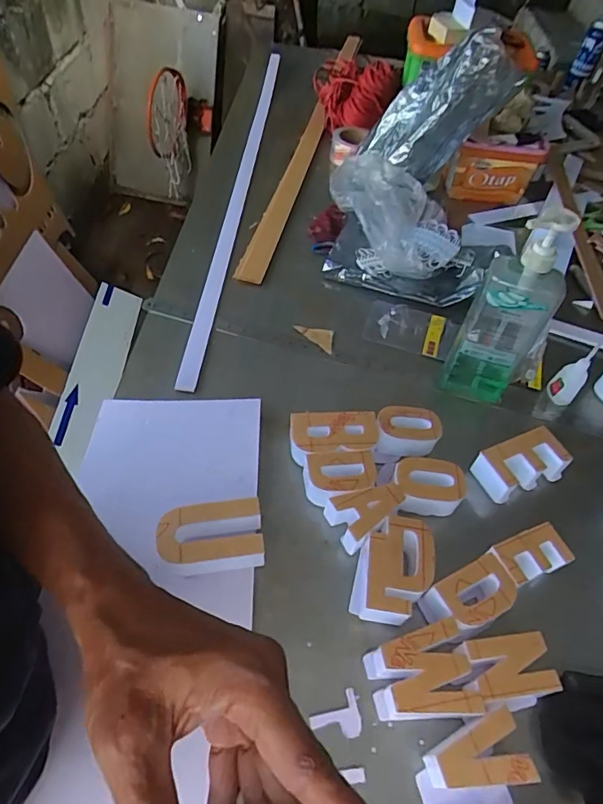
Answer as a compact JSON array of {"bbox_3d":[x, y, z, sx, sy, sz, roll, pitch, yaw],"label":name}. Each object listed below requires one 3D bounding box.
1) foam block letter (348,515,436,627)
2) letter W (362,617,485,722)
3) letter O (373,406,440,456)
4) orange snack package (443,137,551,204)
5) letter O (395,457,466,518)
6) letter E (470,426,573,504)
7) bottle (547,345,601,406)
[{"bbox_3d":[0.105,0.188,0.549,0.085,0.048,0.116,14,52,5],"label":"foam block letter"},{"bbox_3d":[0.116,0.270,0.489,0.090,0.045,0.079,-7,53,-10],"label":"letter W"},{"bbox_3d":[0.139,0.043,0.664,0.085,0.049,0.060,12,53,1],"label":"letter O"},{"bbox_3d":[0.403,-0.484,1.048,0.187,0.123,0.028,0,53,-8],"label":"orange snack package"},{"bbox_3d":[0.155,0.108,0.618,0.086,0.047,0.063,4,53,-5],"label":"letter O"},{"bbox_3d":[0.284,0.082,0.646,0.112,0.059,0.059,-18,56,-18],"label":"letter E"},{"bbox_3d":[0.393,-0.037,0.721,0.036,0.098,0.028,12,53,1],"label":"bottle"}]

